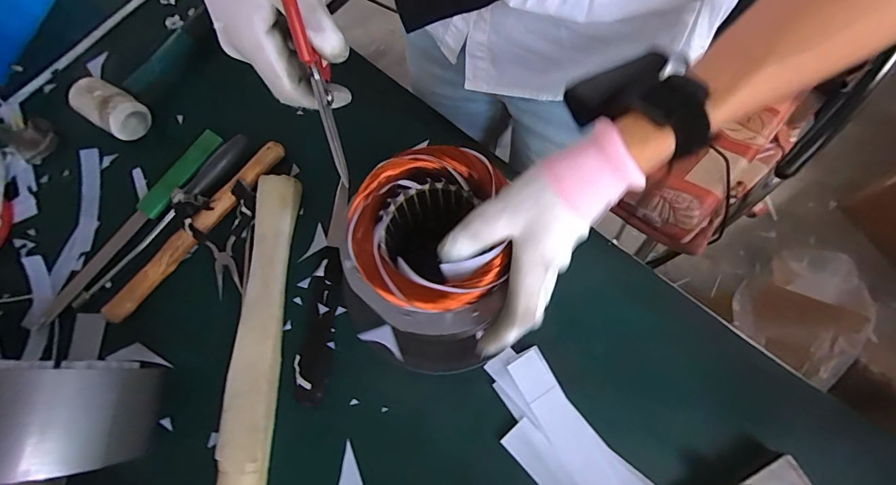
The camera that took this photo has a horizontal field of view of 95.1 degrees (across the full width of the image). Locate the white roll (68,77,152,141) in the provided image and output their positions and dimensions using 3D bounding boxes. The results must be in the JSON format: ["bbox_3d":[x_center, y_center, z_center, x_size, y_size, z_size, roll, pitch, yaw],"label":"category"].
[{"bbox_3d":[-0.387,-0.153,0.472,0.065,0.050,0.048,26,77,9],"label":"white roll"}]

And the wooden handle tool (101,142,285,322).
[{"bbox_3d":[-0.270,-0.017,0.442,0.022,0.015,0.247,37,79,12],"label":"wooden handle tool"}]

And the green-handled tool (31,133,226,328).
[{"bbox_3d":[-0.348,-0.020,0.449,0.030,0.009,0.263,36,78,11],"label":"green-handled tool"}]

